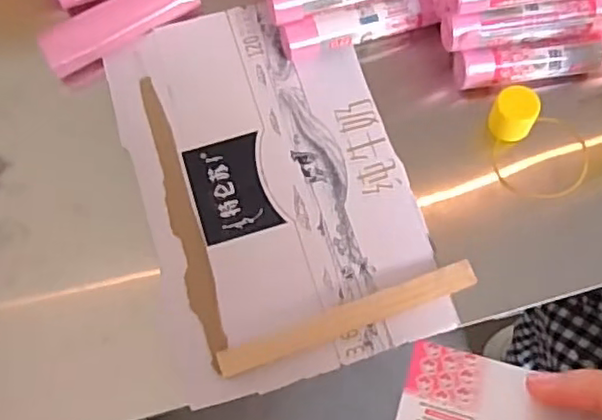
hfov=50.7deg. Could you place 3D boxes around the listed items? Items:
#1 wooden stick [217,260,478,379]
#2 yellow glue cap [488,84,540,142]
[{"bbox_3d":[0.031,0.069,0.409,0.171,0.010,0.017,-20,75,-5],"label":"wooden stick"},{"bbox_3d":[0.146,-0.067,0.440,0.030,0.030,0.026,11,75,3],"label":"yellow glue cap"}]

